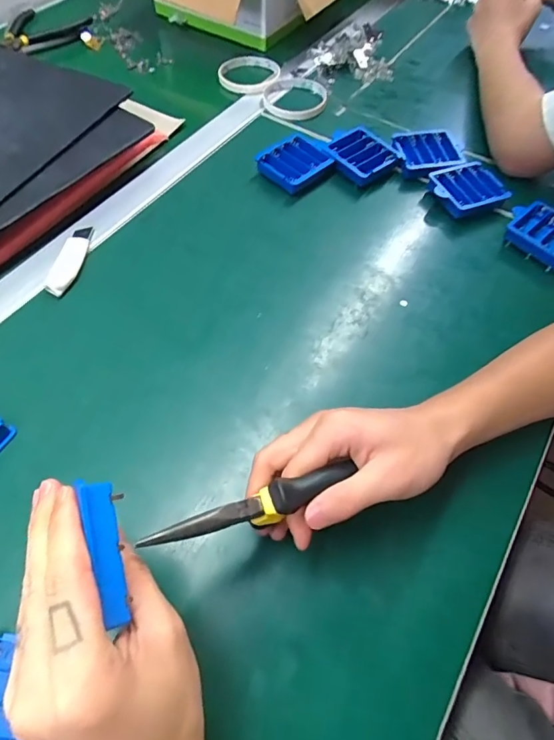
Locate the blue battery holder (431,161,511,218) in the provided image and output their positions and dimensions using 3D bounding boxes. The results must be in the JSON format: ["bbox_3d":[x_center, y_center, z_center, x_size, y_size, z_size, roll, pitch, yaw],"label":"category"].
[{"bbox_3d":[0.209,-0.198,0.497,0.076,0.019,0.063,-12,60,-9],"label":"blue battery holder"}]

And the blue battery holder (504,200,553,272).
[{"bbox_3d":[0.271,-0.137,0.456,0.061,0.023,0.073,-35,65,-20],"label":"blue battery holder"}]

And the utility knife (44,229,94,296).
[{"bbox_3d":[-0.201,-0.110,0.446,0.023,0.008,0.091,7,59,3],"label":"utility knife"}]

